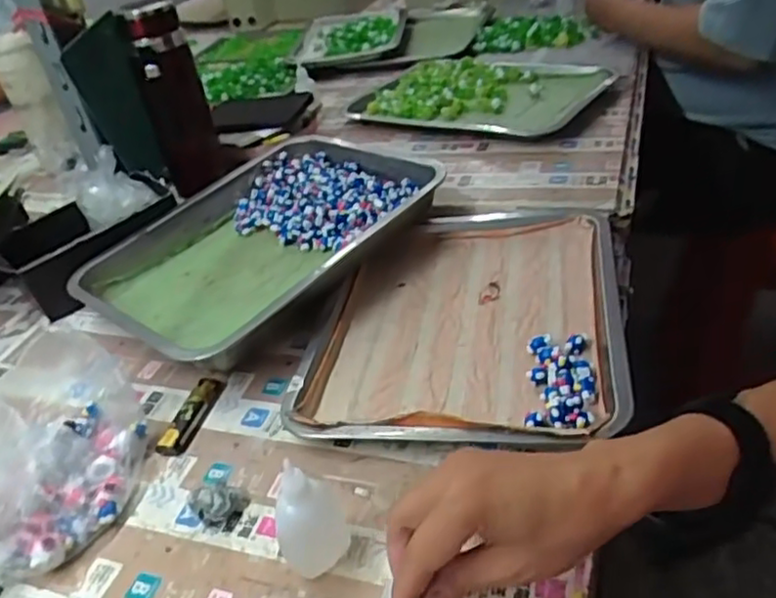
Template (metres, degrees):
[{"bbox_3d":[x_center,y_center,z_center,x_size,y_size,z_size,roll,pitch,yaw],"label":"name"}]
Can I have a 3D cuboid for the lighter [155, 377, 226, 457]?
[{"bbox_3d":[-0.163,0.097,0.558,0.024,0.014,0.079,6,39,21],"label":"lighter"}]

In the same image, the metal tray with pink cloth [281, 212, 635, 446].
[{"bbox_3d":[0.070,0.018,0.596,0.258,0.042,0.301,0,37,14],"label":"metal tray with pink cloth"}]

